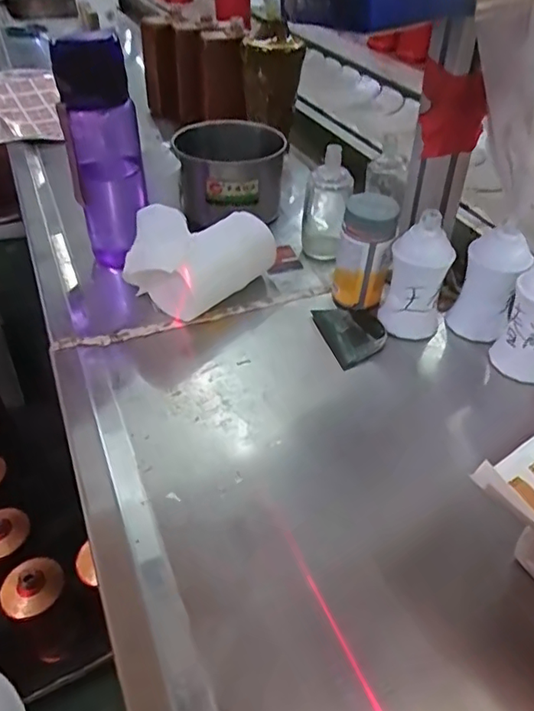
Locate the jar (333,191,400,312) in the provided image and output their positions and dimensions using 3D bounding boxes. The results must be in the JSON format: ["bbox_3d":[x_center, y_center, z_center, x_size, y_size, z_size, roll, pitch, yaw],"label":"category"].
[{"bbox_3d":[0.098,-0.104,0.551,0.056,0.108,0.052,5,43,7],"label":"jar"}]

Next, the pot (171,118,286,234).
[{"bbox_3d":[-0.047,-0.234,0.708,0.127,0.094,0.138,-1,42,1],"label":"pot"}]

